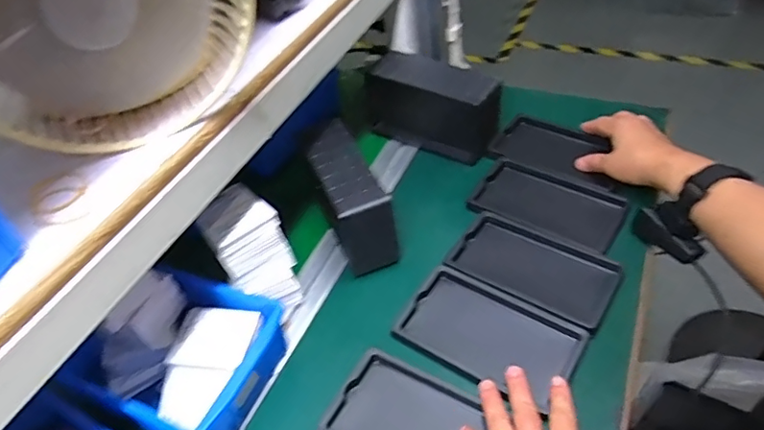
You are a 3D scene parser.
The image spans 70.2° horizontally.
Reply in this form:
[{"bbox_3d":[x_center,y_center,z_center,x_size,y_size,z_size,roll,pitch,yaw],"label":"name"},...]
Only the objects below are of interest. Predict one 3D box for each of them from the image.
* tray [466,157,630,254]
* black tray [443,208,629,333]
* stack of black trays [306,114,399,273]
[{"bbox_3d":[0.192,-0.017,0.630,0.159,0.009,0.099,21,53,27],"label":"tray"},{"bbox_3d":[0.156,0.053,0.565,0.161,0.019,0.096,24,54,29],"label":"black tray"},{"bbox_3d":[-0.037,-0.019,0.605,0.057,0.101,0.163,-22,46,-12],"label":"stack of black trays"}]

